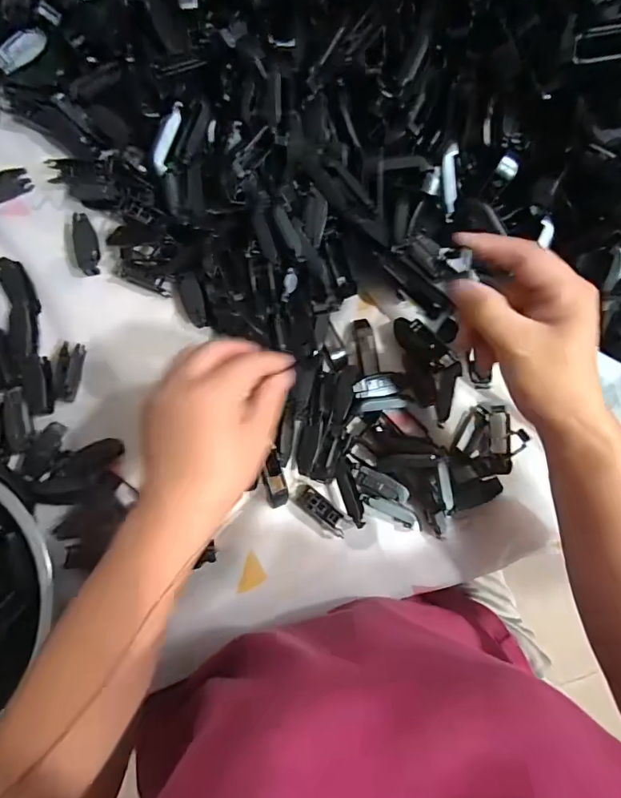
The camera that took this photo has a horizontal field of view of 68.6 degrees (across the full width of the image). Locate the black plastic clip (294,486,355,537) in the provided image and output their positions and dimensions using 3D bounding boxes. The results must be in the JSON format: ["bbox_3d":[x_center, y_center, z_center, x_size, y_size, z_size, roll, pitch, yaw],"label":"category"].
[{"bbox_3d":[0.010,0.090,0.369,0.051,0.008,0.018,38,84,2],"label":"black plastic clip"}]

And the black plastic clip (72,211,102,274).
[{"bbox_3d":[-0.190,-0.131,0.385,0.017,0.016,0.049,-6,84,-3],"label":"black plastic clip"}]

